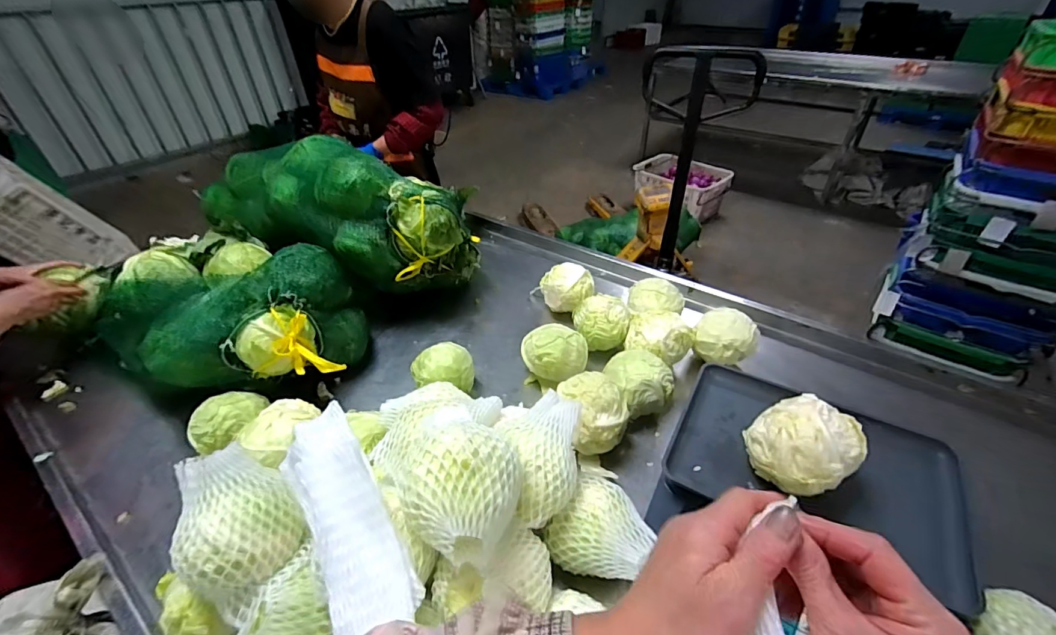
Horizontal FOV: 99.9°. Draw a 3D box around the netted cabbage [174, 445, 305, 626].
[{"bbox_3d":[-0.330,0.228,0.497,0.122,0.103,0.126,15,41,19],"label":"netted cabbage"}]

